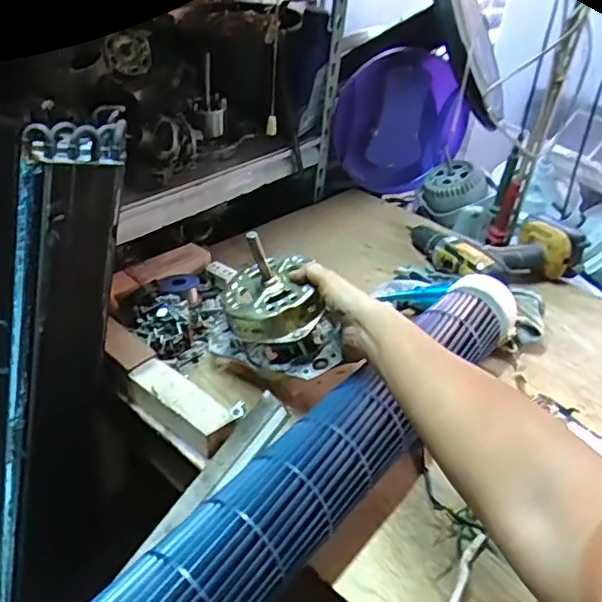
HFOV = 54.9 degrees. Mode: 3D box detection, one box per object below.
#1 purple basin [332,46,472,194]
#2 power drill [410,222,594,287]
[{"bbox_3d":[0.184,-0.329,1.080,0.236,0.232,0.100,9,33,4],"label":"purple basin"},{"bbox_3d":[0.288,-0.088,0.893,0.177,0.074,0.193,-11,37,-25],"label":"power drill"}]

